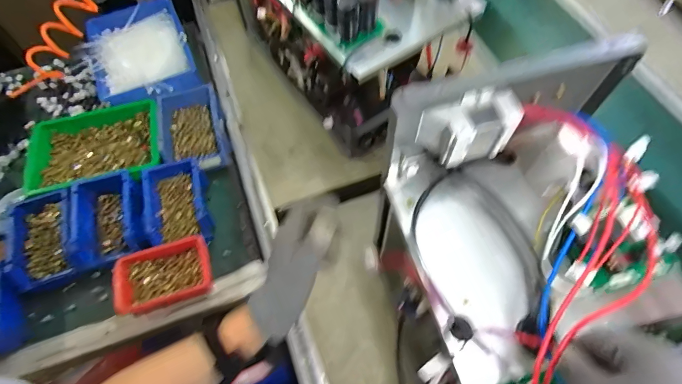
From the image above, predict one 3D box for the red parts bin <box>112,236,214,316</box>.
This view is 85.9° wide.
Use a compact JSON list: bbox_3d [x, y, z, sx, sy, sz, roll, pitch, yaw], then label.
[{"bbox_3d":[-0.303,0.146,0.634,0.159,0.047,0.098,-19,64,-8],"label":"red parts bin"}]

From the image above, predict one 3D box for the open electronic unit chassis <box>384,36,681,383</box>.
[{"bbox_3d":[0.227,0.107,0.351,0.257,0.203,0.456,-11,63,-4],"label":"open electronic unit chassis"}]

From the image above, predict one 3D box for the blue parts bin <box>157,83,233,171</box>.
[{"bbox_3d":[-0.309,-0.127,0.760,0.129,0.054,0.186,-18,63,-8],"label":"blue parts bin"}]

